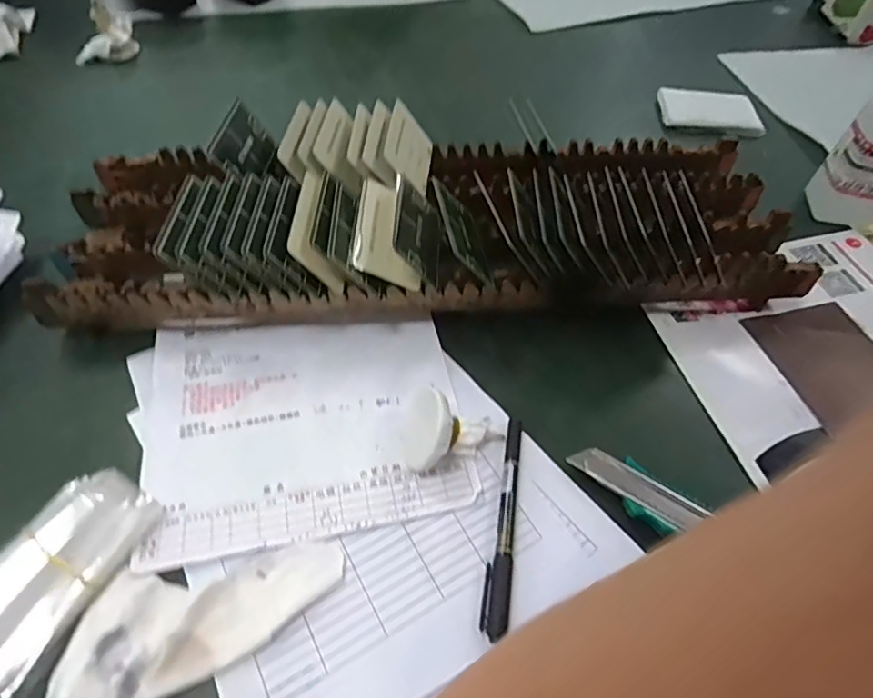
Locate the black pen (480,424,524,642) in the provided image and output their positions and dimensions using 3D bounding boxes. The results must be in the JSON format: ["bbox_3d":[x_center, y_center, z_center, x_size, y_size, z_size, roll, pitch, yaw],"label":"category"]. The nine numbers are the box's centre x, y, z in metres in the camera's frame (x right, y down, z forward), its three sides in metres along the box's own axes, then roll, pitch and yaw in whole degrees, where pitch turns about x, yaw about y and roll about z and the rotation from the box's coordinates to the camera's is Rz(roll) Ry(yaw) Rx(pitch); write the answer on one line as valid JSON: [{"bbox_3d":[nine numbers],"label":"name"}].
[{"bbox_3d":[0.043,0.103,0.334,0.016,0.010,0.135,11,55,4],"label":"black pen"}]

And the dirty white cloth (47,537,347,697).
[{"bbox_3d":[-0.130,0.140,0.296,0.156,0.017,0.068,-23,60,-19],"label":"dirty white cloth"}]

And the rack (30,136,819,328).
[{"bbox_3d":[0.001,-0.112,0.437,0.576,0.100,0.175,0,55,-4],"label":"rack"}]

